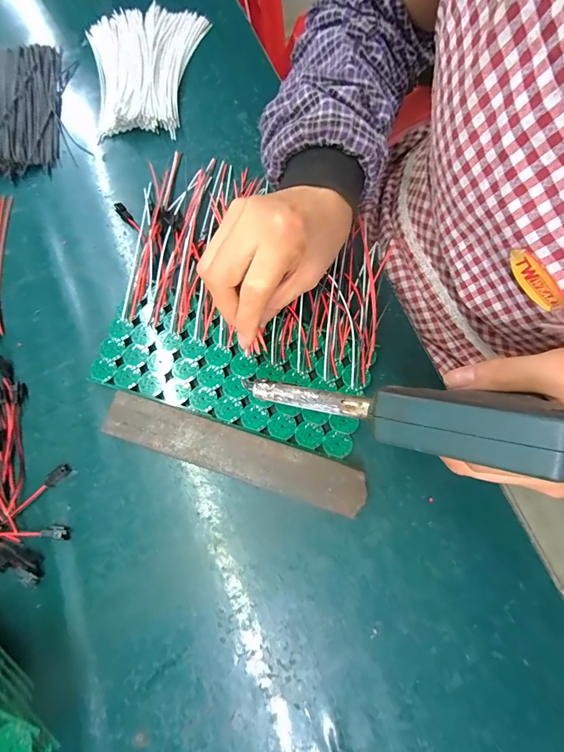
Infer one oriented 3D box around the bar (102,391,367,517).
[{"bbox_3d":[-0.037,0.056,0.259,0.196,0.015,0.035,17,78,6],"label":"bar"}]

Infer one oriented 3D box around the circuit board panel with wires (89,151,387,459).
[{"bbox_3d":[-0.032,-0.075,0.289,0.234,0.019,0.225,16,78,5],"label":"circuit board panel with wires"}]

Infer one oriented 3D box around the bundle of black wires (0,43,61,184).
[{"bbox_3d":[-0.284,-0.268,0.345,0.113,0.013,0.155,-6,76,0],"label":"bundle of black wires"}]

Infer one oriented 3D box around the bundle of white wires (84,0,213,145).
[{"bbox_3d":[-0.138,-0.312,0.347,0.116,0.018,0.147,-4,76,1],"label":"bundle of white wires"}]

